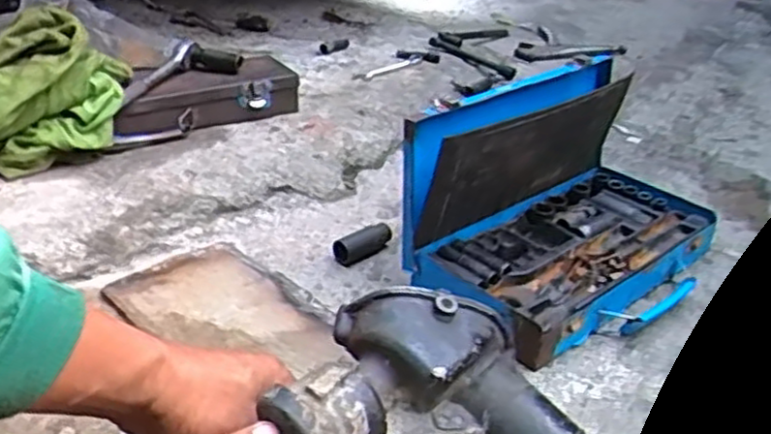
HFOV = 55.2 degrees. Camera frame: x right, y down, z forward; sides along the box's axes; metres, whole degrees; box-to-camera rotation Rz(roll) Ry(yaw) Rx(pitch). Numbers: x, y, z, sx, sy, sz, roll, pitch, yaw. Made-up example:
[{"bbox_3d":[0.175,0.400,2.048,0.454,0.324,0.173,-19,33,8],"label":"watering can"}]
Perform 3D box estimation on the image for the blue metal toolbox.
[{"bbox_3d":[0.194,-0.022,0.711,0.323,0.172,0.181,-21,36,-35],"label":"blue metal toolbox"}]

